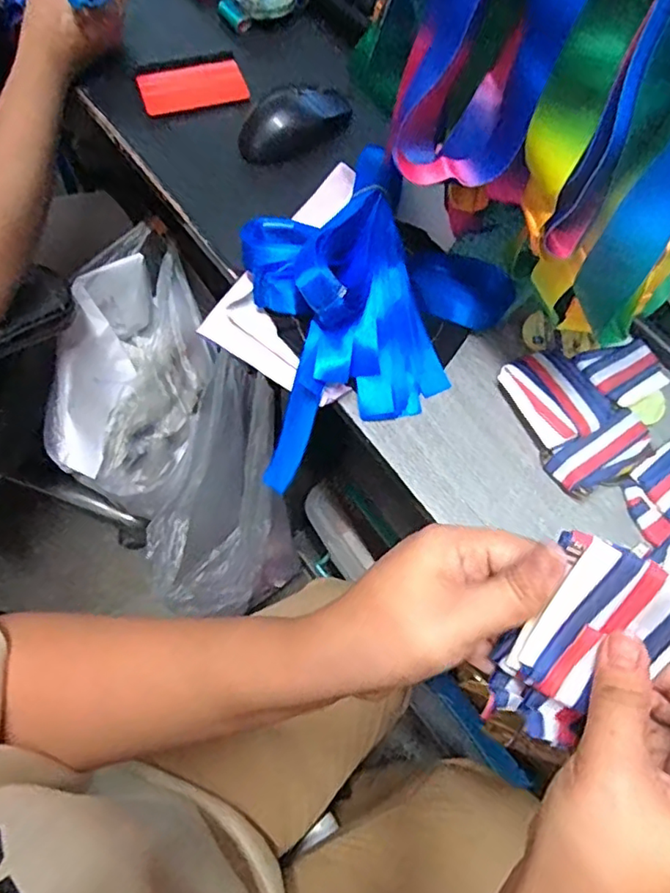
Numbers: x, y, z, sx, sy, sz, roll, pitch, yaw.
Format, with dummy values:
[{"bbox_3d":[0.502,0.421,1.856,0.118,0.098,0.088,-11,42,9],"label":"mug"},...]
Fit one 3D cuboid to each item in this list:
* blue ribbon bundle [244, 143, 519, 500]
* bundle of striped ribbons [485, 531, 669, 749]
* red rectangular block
[{"bbox_3d":[0.007,-0.111,0.461,0.228,0.114,0.195,-30,72,-11],"label":"blue ribbon bundle"},{"bbox_3d":[0.105,0.088,0.258,0.055,0.024,0.102,35,115,13],"label":"bundle of striped ribbons"},{"bbox_3d":[-0.135,-0.342,0.559,0.098,0.015,0.051,-13,68,-9],"label":"red rectangular block"}]

